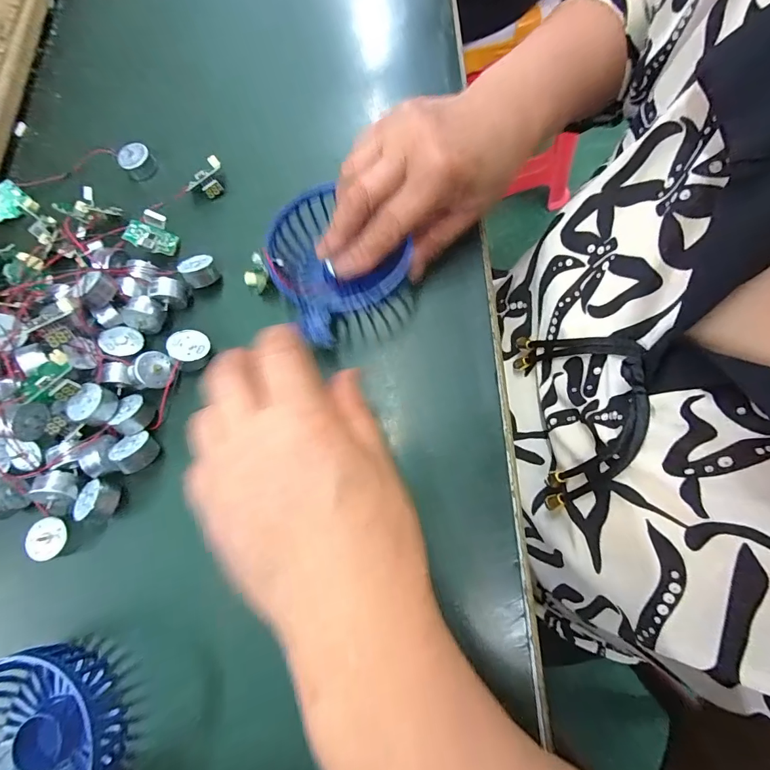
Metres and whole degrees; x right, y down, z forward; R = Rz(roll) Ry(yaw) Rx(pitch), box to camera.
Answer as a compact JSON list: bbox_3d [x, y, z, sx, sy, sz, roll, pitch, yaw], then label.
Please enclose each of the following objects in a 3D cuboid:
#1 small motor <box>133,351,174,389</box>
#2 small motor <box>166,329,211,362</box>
[{"bbox_3d":[-0.148,-0.009,0.250,0.022,0.013,0.023,-18,87,-42],"label":"small motor"},{"bbox_3d":[-0.127,-0.024,0.254,0.025,0.012,0.025,17,53,-8],"label":"small motor"}]

